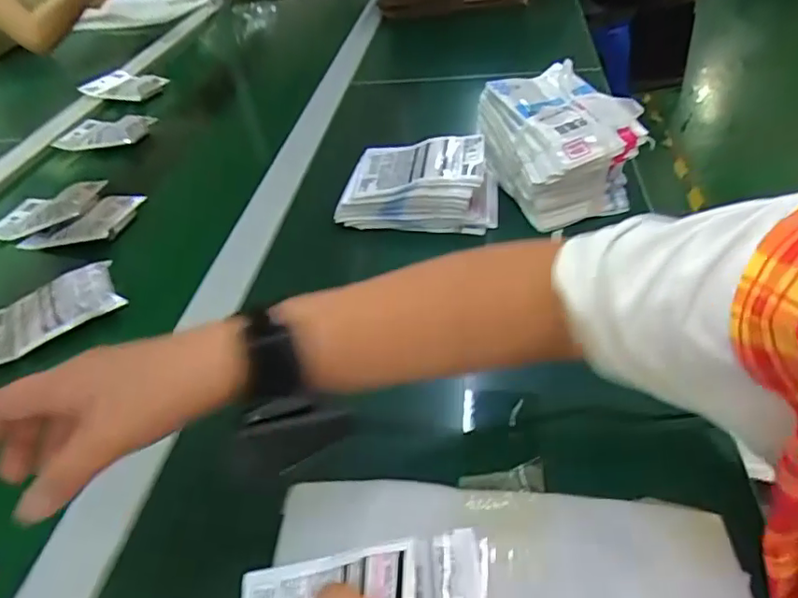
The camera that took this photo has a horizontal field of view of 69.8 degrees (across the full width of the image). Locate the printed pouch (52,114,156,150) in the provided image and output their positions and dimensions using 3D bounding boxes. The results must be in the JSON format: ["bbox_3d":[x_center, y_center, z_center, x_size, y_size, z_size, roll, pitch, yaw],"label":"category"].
[{"bbox_3d":[-0.462,-0.268,0.897,0.142,0.018,0.106,6,42,16],"label":"printed pouch"}]

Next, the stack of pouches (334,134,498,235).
[{"bbox_3d":[0.025,-0.131,0.640,0.169,0.057,0.114,3,42,13],"label":"stack of pouches"}]

